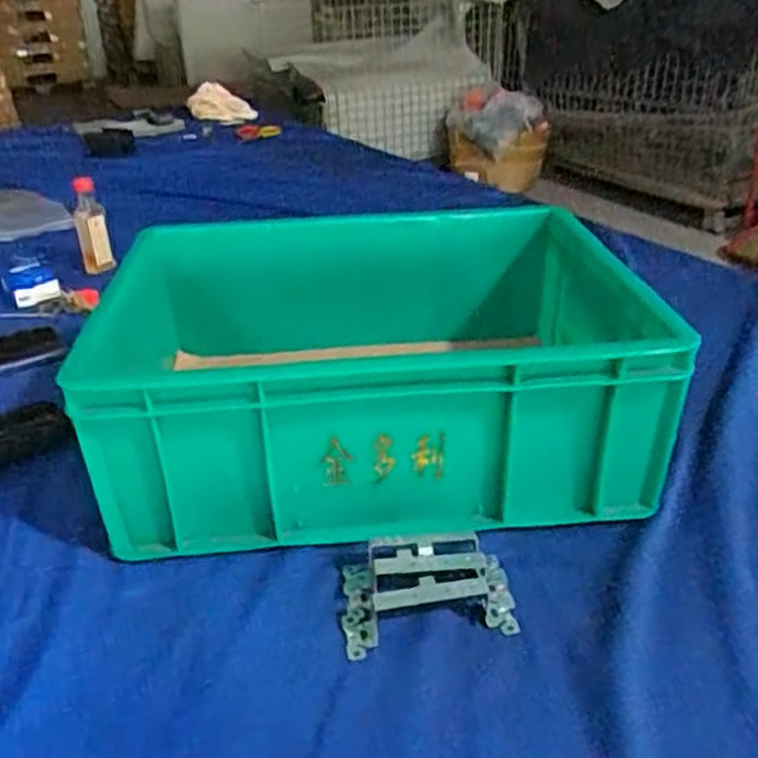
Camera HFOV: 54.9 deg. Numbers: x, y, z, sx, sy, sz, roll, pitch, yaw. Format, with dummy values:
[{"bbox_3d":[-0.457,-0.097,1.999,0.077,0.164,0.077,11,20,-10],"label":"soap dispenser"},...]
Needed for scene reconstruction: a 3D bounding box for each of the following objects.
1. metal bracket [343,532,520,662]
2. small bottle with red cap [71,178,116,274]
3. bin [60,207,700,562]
[{"bbox_3d":[0.031,0.132,0.461,0.106,0.029,0.069,-3,32,-2],"label":"metal bracket"},{"bbox_3d":[-0.383,-0.203,0.971,0.039,0.119,0.032,-14,34,-19],"label":"small bottle with red cap"},{"bbox_3d":[-0.002,-0.021,0.606,0.393,0.141,0.295,-4,32,-4],"label":"bin"}]

